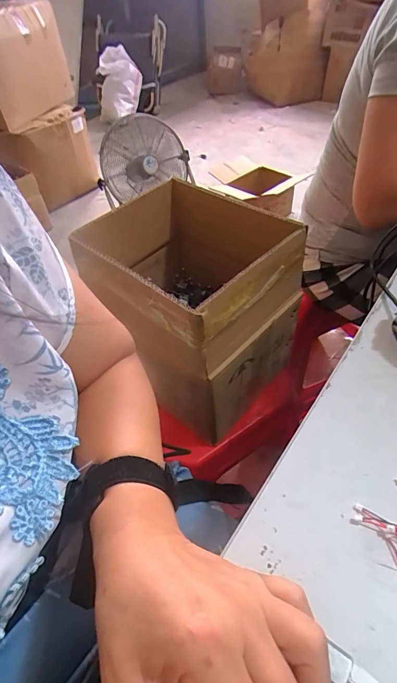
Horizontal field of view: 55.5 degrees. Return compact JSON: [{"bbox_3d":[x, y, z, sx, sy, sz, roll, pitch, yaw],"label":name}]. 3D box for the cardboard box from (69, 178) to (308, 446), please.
[{"bbox_3d":[-0.019,-0.073,0.638,0.314,0.262,0.250,32,58,29],"label":"cardboard box"}]

